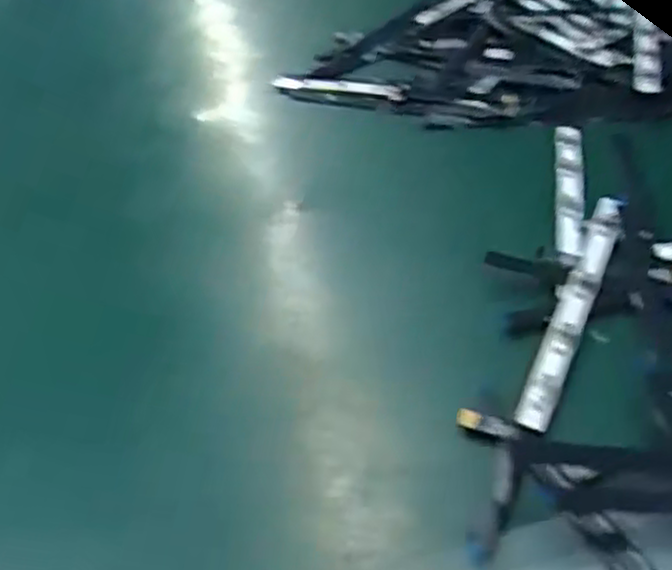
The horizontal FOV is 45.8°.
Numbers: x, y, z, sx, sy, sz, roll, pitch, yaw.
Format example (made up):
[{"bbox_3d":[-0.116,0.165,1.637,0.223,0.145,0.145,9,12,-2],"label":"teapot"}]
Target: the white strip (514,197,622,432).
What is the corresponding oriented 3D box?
[{"bbox_3d":[0.043,0.003,0.143,0.006,0.004,0.057,16,48,22],"label":"white strip"}]

